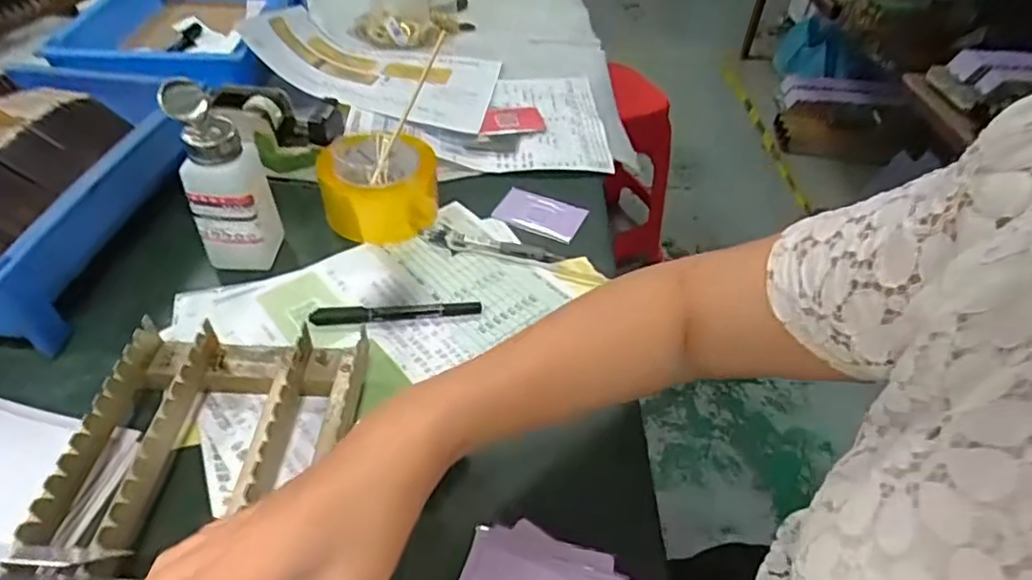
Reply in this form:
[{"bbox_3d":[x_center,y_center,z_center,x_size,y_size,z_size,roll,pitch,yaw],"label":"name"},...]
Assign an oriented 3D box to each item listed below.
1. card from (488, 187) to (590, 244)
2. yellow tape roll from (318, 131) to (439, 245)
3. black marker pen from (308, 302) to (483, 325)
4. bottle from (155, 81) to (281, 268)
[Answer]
[{"bbox_3d":[0.025,-0.077,0.610,0.084,0.010,0.049,19,58,7],"label":"card"},{"bbox_3d":[-0.128,-0.105,0.577,0.097,0.070,0.099,2,44,-2],"label":"yellow tape roll"},{"bbox_3d":[-0.098,0.017,0.500,0.136,0.008,0.015,-3,45,-7],"label":"black marker pen"},{"bbox_3d":[-0.237,-0.087,0.497,0.060,0.147,0.060,-14,47,-17],"label":"bottle"}]

